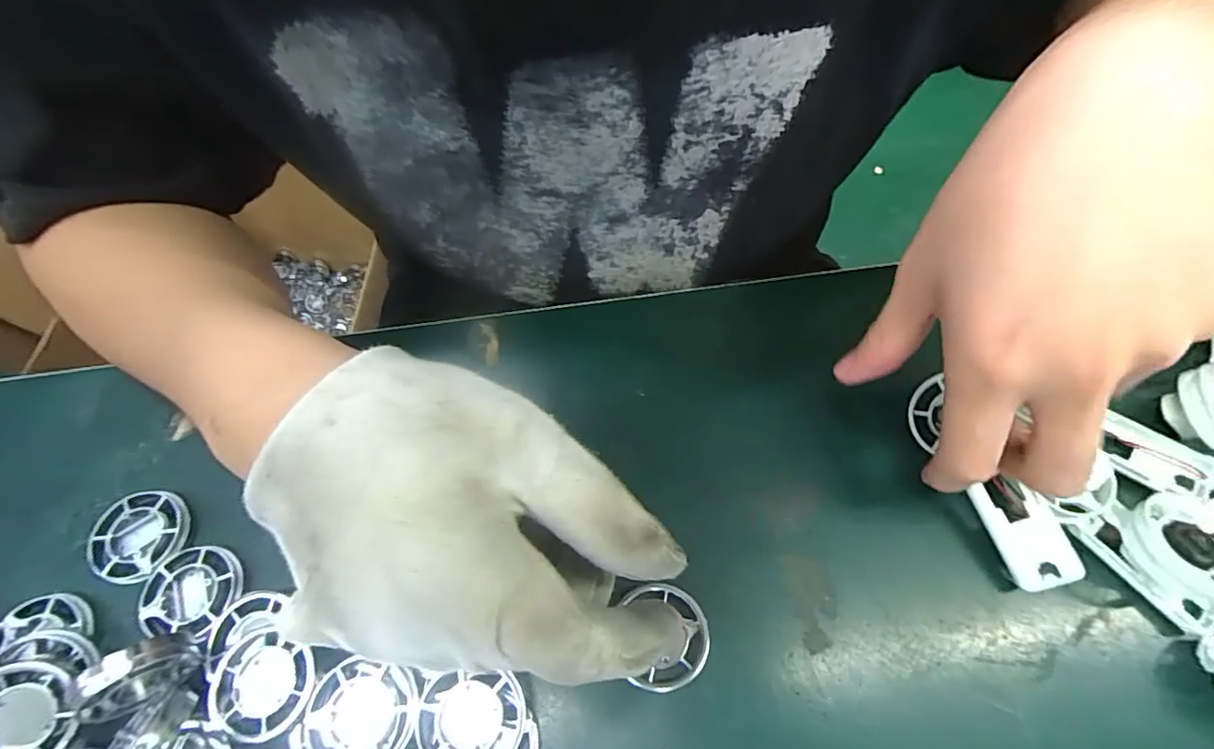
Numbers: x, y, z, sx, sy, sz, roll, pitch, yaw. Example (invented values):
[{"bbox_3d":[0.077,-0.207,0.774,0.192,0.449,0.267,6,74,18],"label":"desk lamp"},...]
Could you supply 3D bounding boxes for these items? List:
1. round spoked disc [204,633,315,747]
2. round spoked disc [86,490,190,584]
[{"bbox_3d":[-0.129,0.117,0.214,0.037,0.010,0.035,-1,65,1],"label":"round spoked disc"},{"bbox_3d":[-0.206,0.070,0.249,0.039,0.007,0.040,-1,65,1],"label":"round spoked disc"}]

